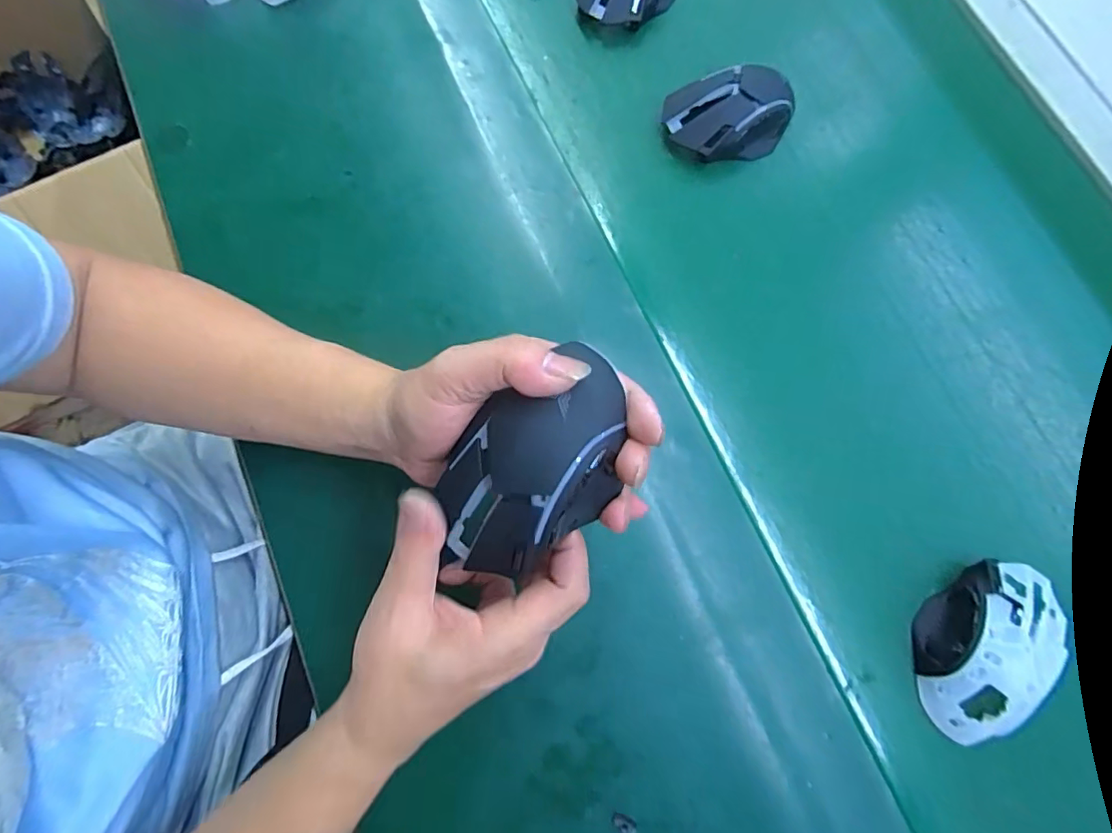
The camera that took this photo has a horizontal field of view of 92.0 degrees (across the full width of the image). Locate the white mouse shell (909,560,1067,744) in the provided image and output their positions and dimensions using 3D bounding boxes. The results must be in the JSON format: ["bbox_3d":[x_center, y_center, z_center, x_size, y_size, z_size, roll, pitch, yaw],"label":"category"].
[{"bbox_3d":[0.274,0.146,0.347,0.067,0.046,0.121,32,77,7],"label":"white mouse shell"}]

